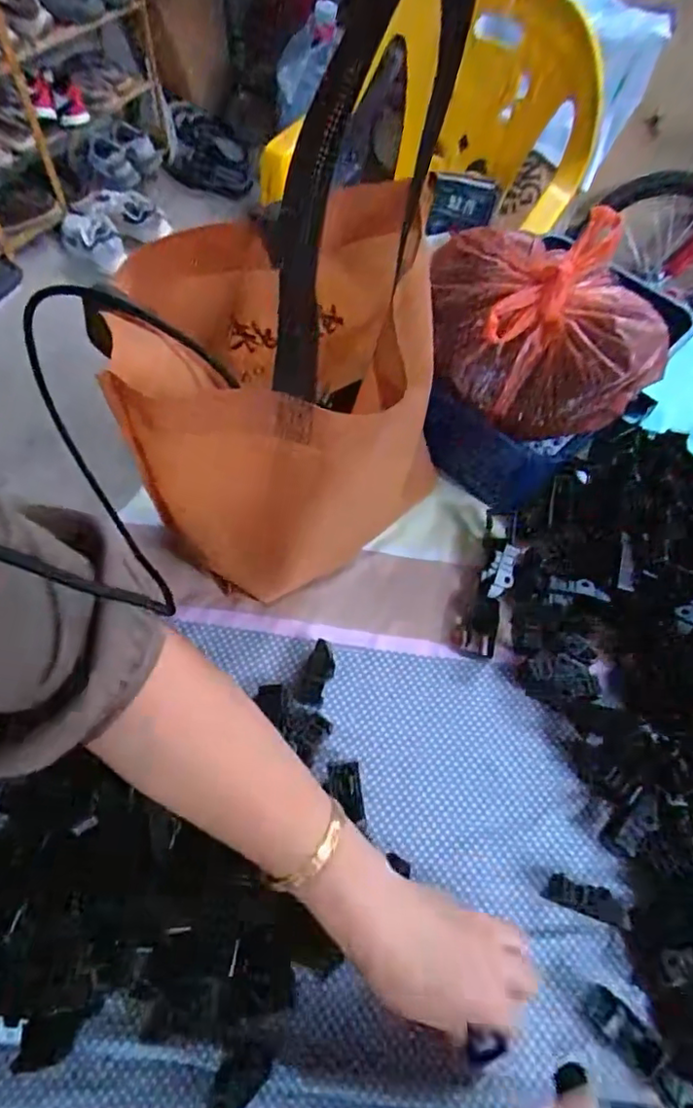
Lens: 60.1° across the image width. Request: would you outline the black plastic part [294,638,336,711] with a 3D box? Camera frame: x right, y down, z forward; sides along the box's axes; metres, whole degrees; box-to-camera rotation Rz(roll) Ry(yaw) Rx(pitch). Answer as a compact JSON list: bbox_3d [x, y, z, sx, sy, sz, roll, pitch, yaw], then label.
[{"bbox_3d":[-0.023,0.092,0.461,0.023,0.008,0.049,18,75,7],"label":"black plastic part"}]

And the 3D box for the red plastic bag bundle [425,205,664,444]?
[{"bbox_3d":[0.151,-0.174,0.467,0.174,0.094,0.129,8,62,1],"label":"red plastic bag bundle"}]

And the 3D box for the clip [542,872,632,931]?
[{"bbox_3d":[0.159,0.228,0.396,0.053,0.007,0.018,19,63,7],"label":"clip"}]

